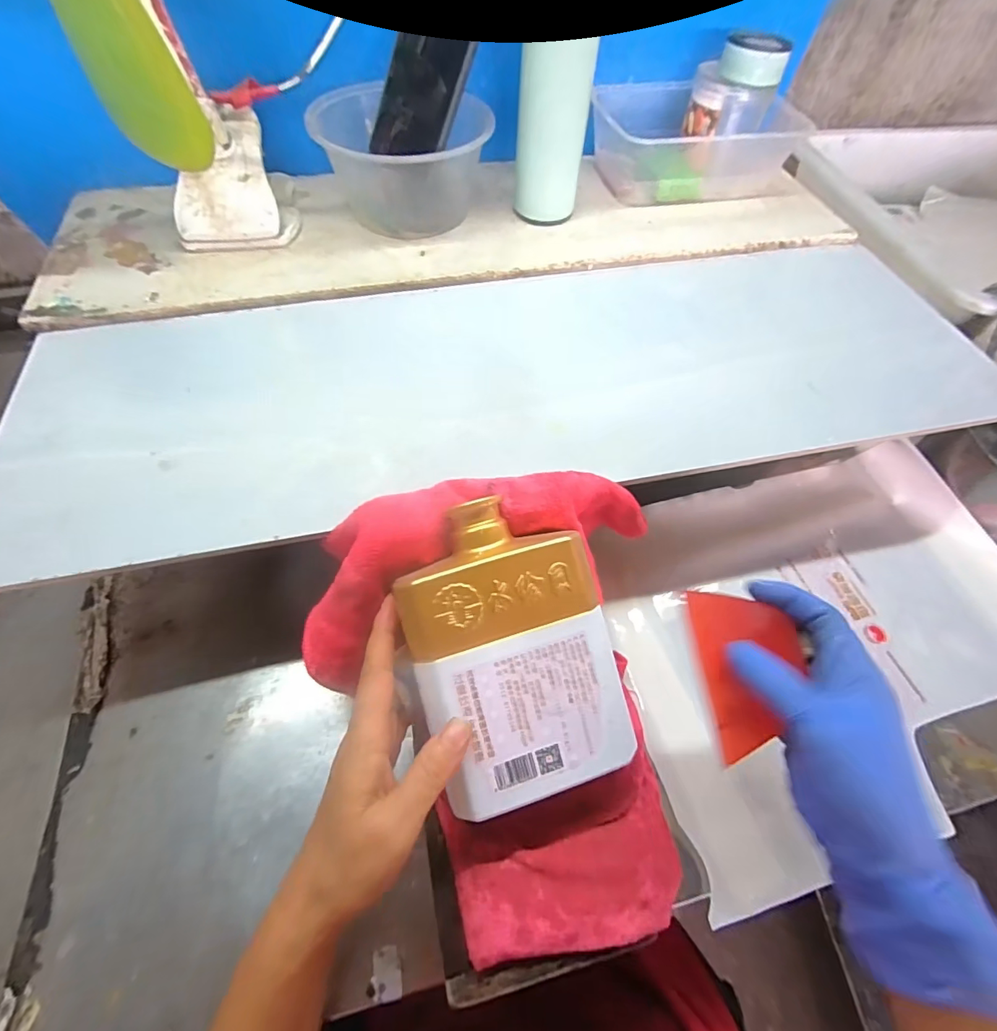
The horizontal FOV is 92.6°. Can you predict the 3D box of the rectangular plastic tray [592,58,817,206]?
[{"bbox_3d":[0.222,-0.427,0.521,0.221,0.087,0.128,-10,63,-9],"label":"rectangular plastic tray"}]

